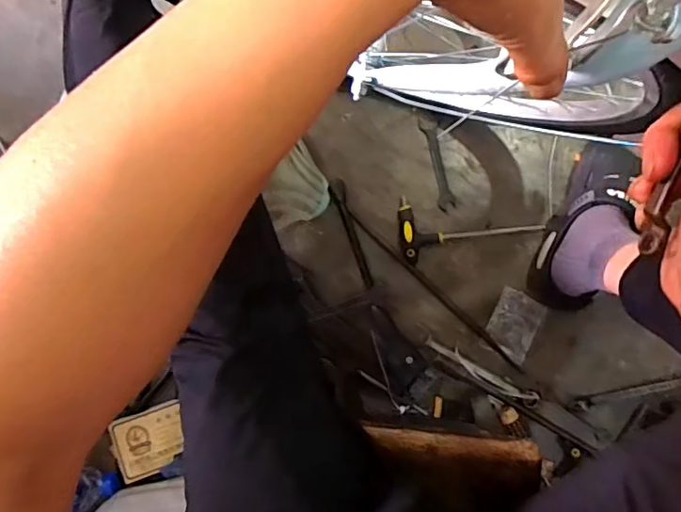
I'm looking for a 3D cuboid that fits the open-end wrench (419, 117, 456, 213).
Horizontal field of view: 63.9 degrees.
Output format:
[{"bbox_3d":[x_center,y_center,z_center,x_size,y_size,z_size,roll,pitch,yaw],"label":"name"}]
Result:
[{"bbox_3d":[0.145,-0.137,0.813,0.025,0.011,0.139,-14,89,4],"label":"open-end wrench"}]

